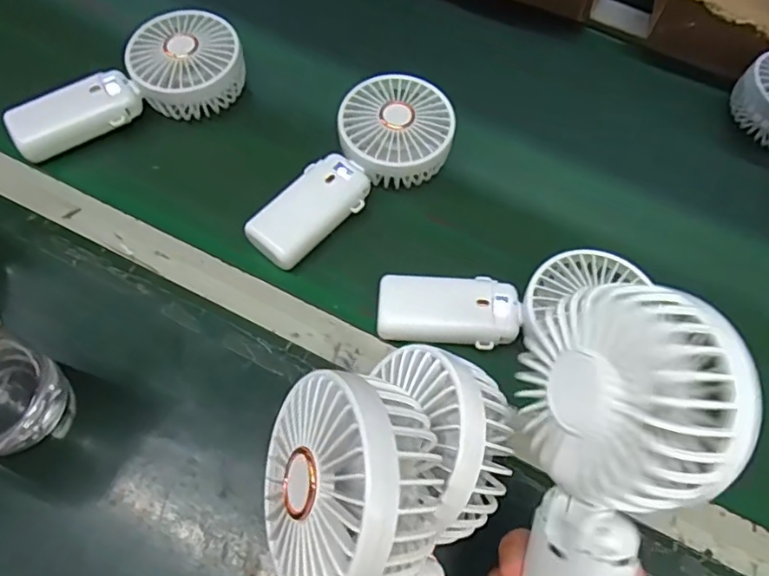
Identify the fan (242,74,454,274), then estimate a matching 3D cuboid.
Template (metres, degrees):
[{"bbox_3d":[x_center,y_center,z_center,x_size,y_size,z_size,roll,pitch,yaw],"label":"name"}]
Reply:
[{"bbox_3d":[-0.017,-0.086,0.433,0.084,0.038,0.181,30,62,11],"label":"fan"}]

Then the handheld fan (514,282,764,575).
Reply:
[{"bbox_3d":[0.084,0.087,0.228,0.071,0.046,0.175,12,101,6],"label":"handheld fan"}]

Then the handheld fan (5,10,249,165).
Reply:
[{"bbox_3d":[-0.208,-0.164,0.462,0.189,0.049,0.082,-23,67,-14],"label":"handheld fan"}]

